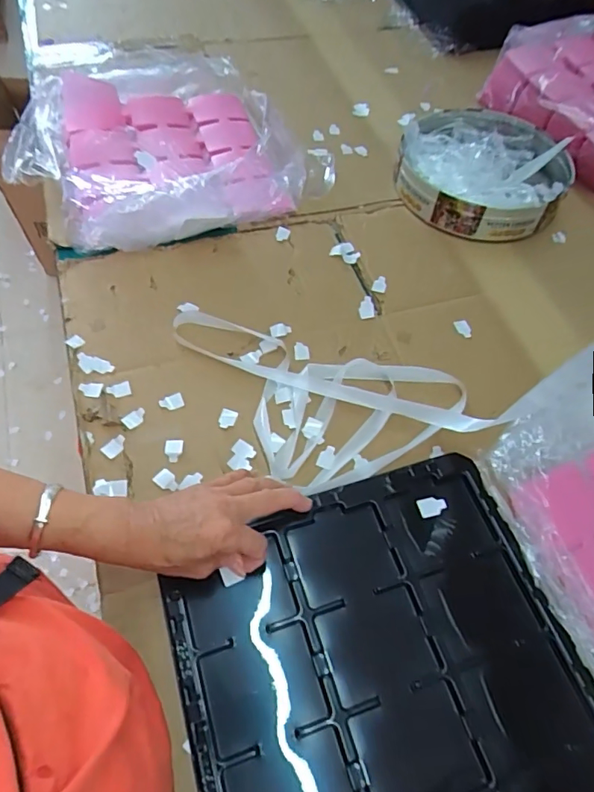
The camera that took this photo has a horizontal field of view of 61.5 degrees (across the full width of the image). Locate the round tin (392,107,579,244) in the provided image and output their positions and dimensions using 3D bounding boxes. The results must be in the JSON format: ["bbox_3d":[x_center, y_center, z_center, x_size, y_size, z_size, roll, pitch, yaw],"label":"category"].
[{"bbox_3d":[0.294,-0.362,0.798,0.254,0.069,0.264,2,57,-3],"label":"round tin"}]

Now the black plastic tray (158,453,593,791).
[{"bbox_3d":[0.084,0.256,0.423,0.329,0.020,0.359,-14,59,-13],"label":"black plastic tray"}]

